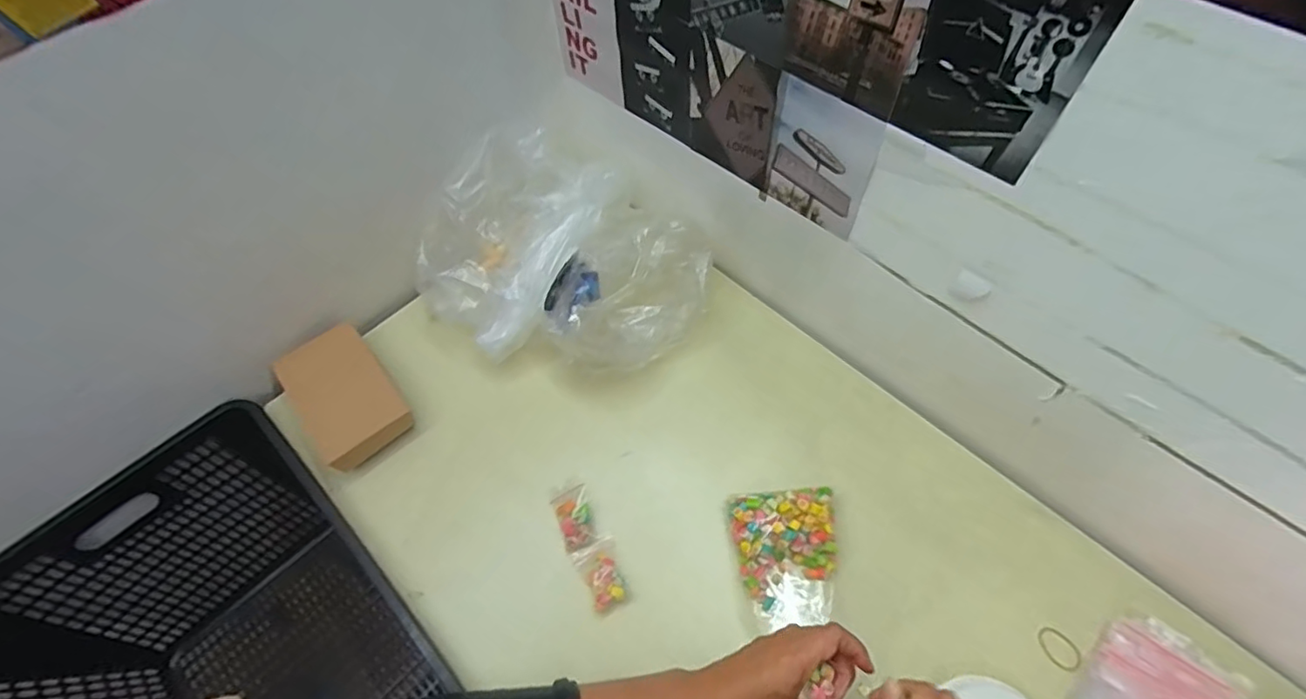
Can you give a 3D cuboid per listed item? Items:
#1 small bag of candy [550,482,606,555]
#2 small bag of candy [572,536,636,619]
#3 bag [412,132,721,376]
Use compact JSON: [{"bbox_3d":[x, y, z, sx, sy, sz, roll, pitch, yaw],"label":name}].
[{"bbox_3d":[-0.090,0.202,0.698,0.045,0.021,0.070,-22,61,-10],"label":"small bag of candy"},{"bbox_3d":[-0.054,0.253,0.661,0.049,0.018,0.076,-29,62,-13],"label":"small bag of candy"},{"bbox_3d":[-0.124,-0.107,0.788,0.344,0.128,0.278,38,68,22],"label":"bag"}]

